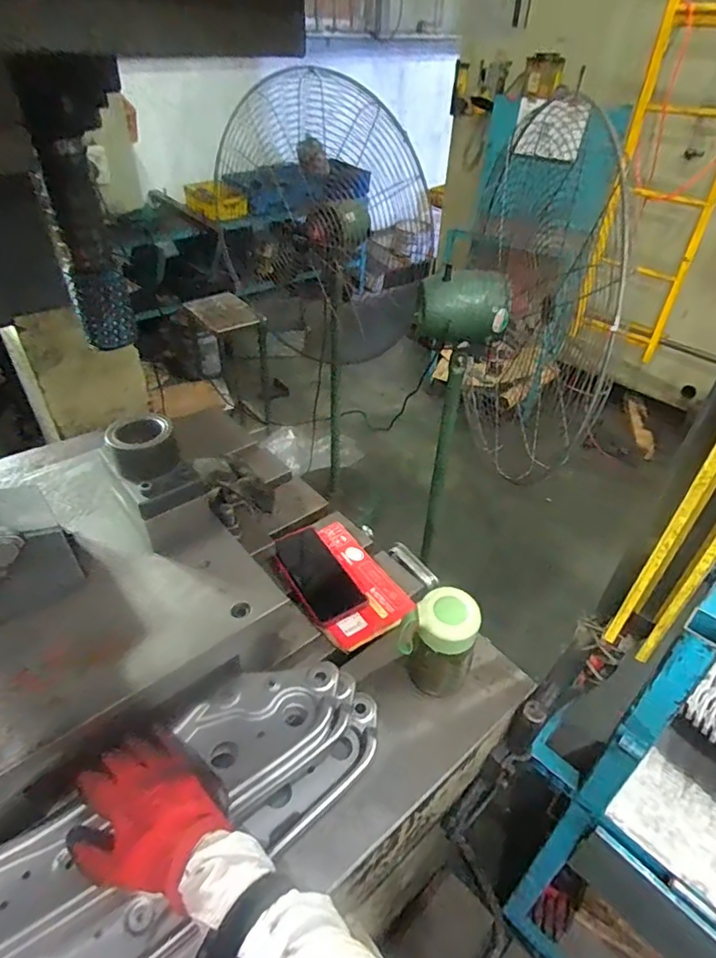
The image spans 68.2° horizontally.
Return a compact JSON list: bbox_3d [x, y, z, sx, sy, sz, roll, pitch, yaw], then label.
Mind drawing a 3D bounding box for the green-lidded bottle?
[{"bbox_3d":[0.090,0.186,0.601,0.080,0.128,0.060,12,40,13],"label":"green-lidded bottle"}]

